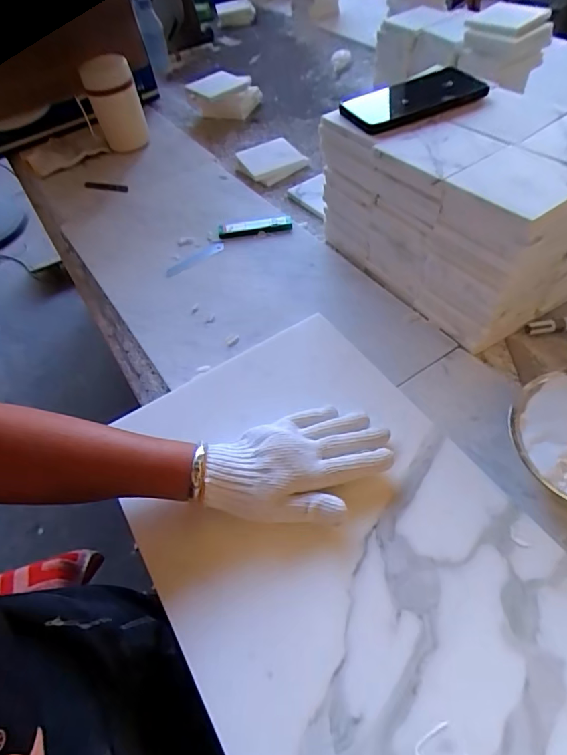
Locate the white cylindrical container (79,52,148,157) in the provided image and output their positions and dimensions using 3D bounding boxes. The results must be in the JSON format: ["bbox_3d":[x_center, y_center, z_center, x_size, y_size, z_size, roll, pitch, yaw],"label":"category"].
[{"bbox_3d":[-0.317,-0.515,0.897,0.088,0.163,0.081,-23,55,-10],"label":"white cylindrical container"}]

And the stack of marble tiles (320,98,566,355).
[{"bbox_3d":[0.222,-0.218,0.590,0.217,0.184,0.304,-31,54,-16],"label":"stack of marble tiles"}]

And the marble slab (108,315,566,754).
[{"bbox_3d":[0.074,0.186,0.381,0.302,0.025,0.604,-27,53,-17],"label":"marble slab"}]

